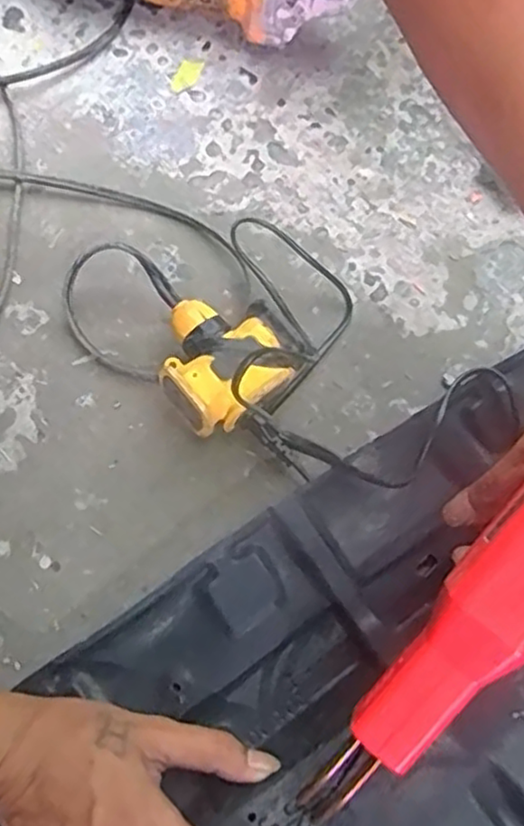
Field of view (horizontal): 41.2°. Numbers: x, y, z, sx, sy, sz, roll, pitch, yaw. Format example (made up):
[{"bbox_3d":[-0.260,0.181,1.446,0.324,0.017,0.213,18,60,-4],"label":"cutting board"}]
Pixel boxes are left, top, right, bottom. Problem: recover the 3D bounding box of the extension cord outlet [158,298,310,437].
[{"bbox_3d":[-0.027,-0.033,0.455,0.082,0.050,0.082,-38,75,-16],"label":"extension cord outlet"}]

